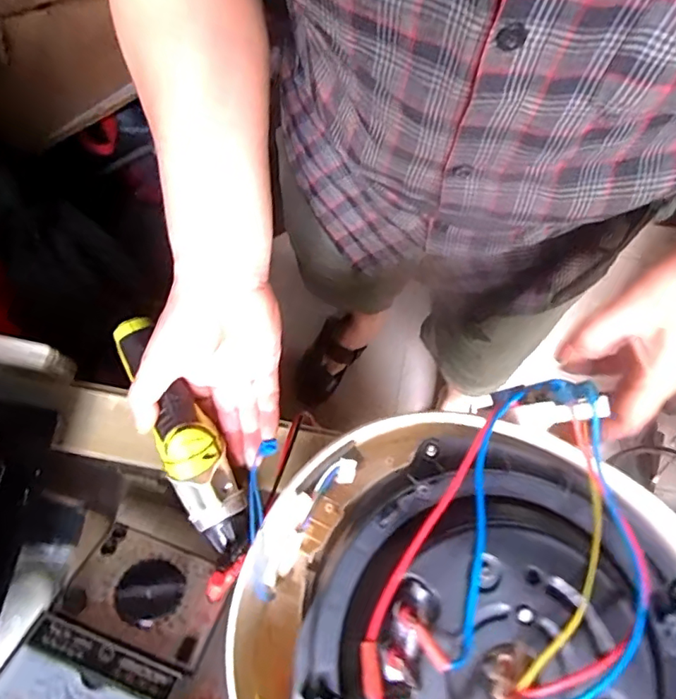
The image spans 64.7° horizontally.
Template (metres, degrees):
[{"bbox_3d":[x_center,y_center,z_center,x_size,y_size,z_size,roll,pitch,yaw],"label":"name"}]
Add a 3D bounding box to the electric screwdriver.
[{"bbox_3d":[-0.123,0.063,0.416,0.045,0.033,0.195,-28,79,-8],"label":"electric screwdriver"}]

